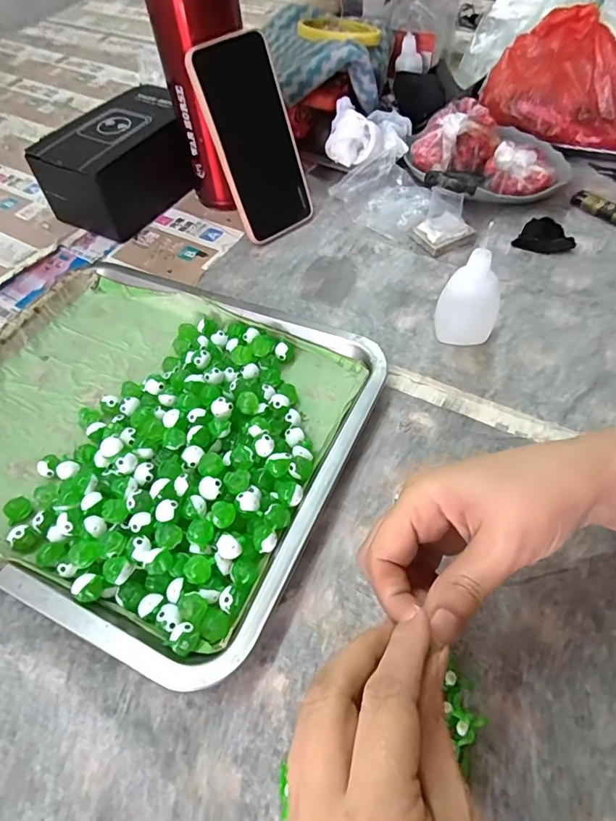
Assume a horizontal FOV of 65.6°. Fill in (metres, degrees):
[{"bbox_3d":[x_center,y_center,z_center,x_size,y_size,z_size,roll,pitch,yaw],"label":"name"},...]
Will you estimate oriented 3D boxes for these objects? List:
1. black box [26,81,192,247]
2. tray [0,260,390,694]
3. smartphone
[{"bbox_3d":[-0.190,-0.267,0.516,0.104,0.076,0.166,28,61,22],"label":"black box"},{"bbox_3d":[-0.122,0.006,0.345,0.299,0.027,0.259,20,58,17],"label":"tray"},{"bbox_3d":[-0.047,-0.246,0.441,0.075,0.160,0.013,-34,37,-18],"label":"smartphone"}]

